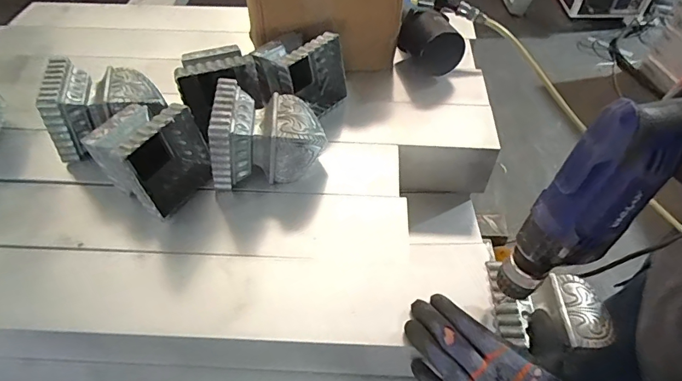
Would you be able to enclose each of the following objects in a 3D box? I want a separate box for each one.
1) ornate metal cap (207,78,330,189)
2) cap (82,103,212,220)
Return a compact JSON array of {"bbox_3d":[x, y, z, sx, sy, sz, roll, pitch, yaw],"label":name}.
[{"bbox_3d":[-0.101,-0.075,0.583,0.149,0.118,0.096,-10,50,-8],"label":"ornate metal cap"},{"bbox_3d":[-0.253,-0.050,0.561,0.122,0.115,0.112,23,54,18],"label":"cap"}]

